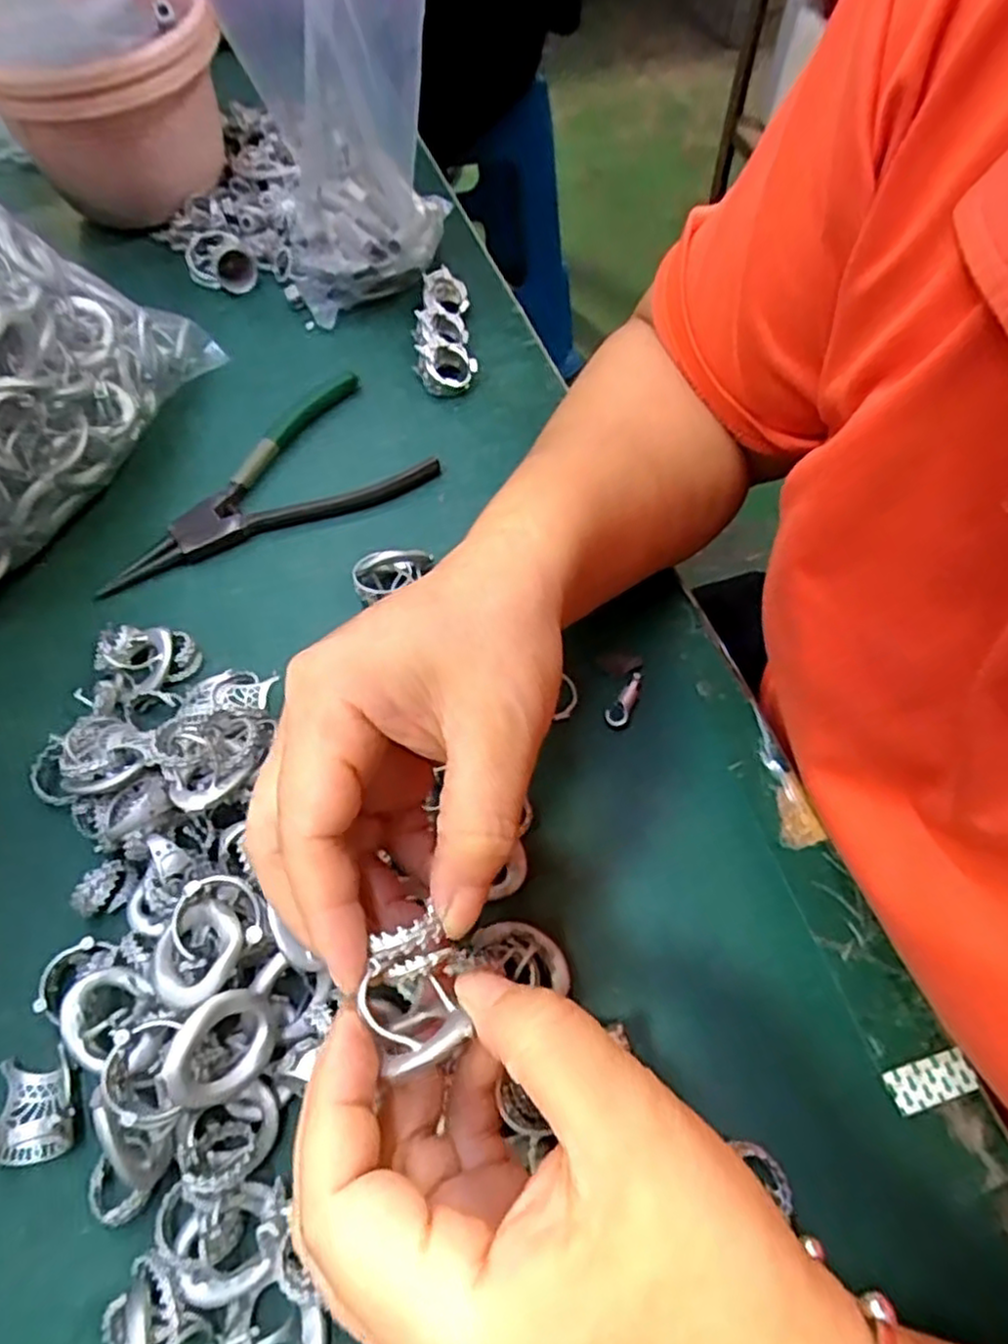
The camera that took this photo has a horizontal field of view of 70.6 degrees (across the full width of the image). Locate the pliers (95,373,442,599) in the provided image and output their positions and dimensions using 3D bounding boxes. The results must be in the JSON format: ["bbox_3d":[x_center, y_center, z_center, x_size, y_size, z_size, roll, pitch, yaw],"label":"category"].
[{"bbox_3d":[-0.126,-0.098,0.362,0.164,0.010,0.082,-27,64,-12],"label":"pliers"}]

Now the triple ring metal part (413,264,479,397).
[{"bbox_3d":[-0.034,-0.191,0.400,0.031,0.024,0.076,-6,62,-1],"label":"triple ring metal part"}]

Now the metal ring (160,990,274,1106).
[{"bbox_3d":[-0.084,0.112,0.214,0.027,0.004,0.033,40,52,-28],"label":"metal ring"}]

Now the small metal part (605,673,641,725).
[{"bbox_3d":[0.051,0.011,0.301,0.009,0.006,0.027,25,66,15],"label":"small metal part"}]

